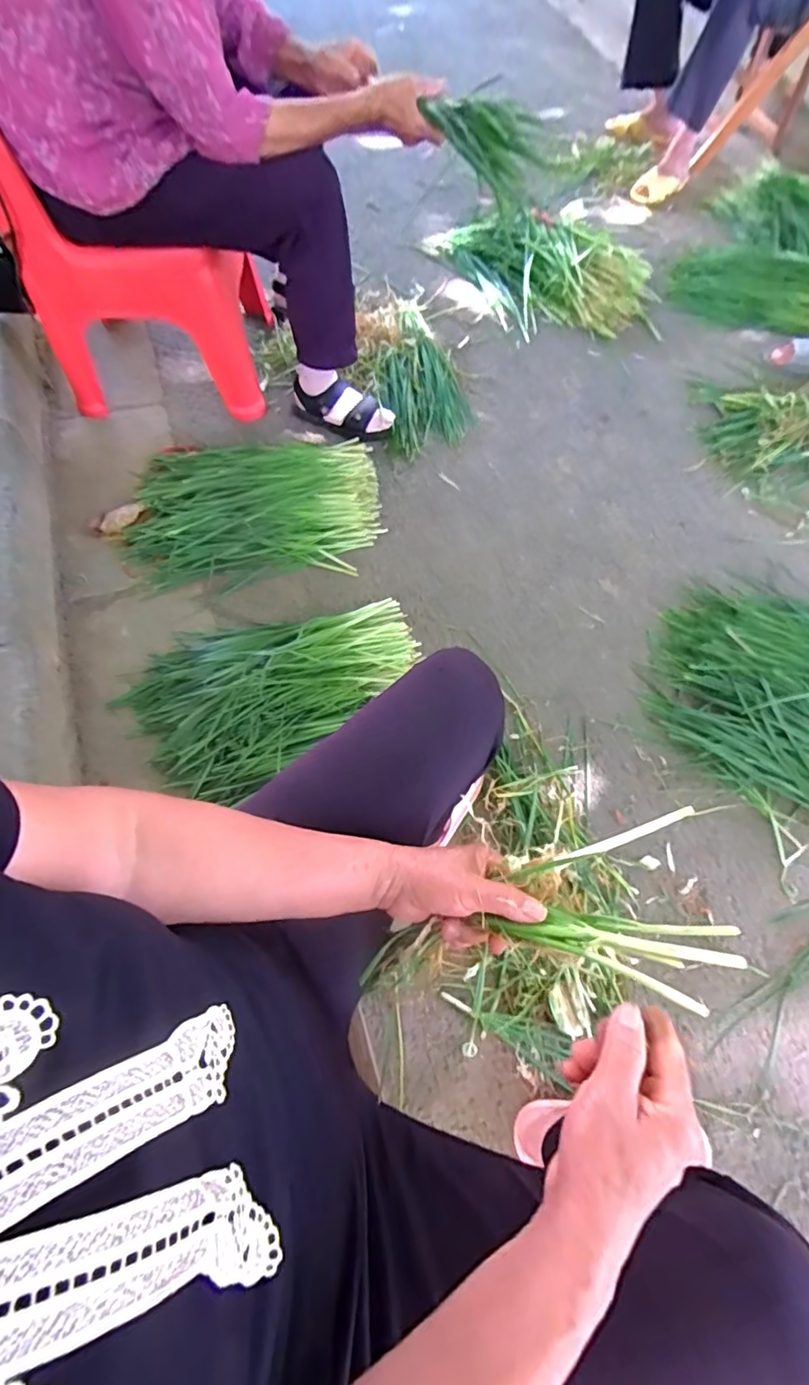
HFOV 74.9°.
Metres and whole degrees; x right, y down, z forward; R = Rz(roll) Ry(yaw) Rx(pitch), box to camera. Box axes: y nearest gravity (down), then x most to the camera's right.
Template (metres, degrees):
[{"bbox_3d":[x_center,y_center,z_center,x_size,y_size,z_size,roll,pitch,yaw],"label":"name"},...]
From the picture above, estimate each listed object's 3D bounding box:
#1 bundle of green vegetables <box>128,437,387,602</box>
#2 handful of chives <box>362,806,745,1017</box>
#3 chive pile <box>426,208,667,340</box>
[{"bbox_3d":[-0.286,-0.354,0.995,0.474,0.120,0.303,-1,67,-3],"label":"bundle of green vegetables"},{"bbox_3d":[0.079,0.173,0.378,0.269,0.034,0.109,-22,65,24],"label":"handful of chives"},{"bbox_3d":[0.362,-1.159,1.411,0.646,0.111,0.478,21,67,7],"label":"chive pile"}]

